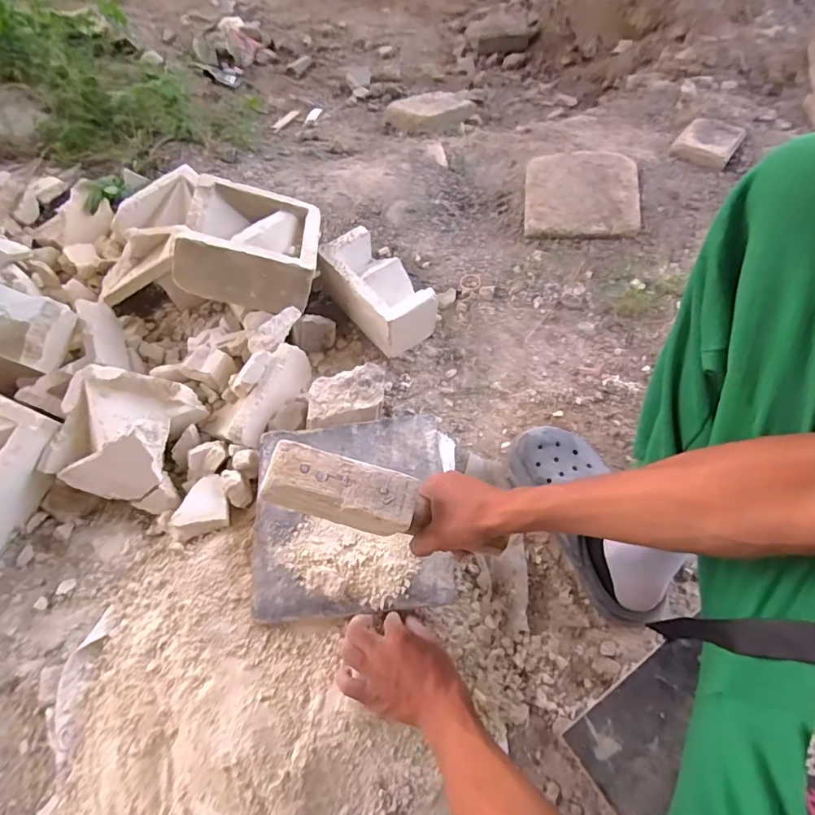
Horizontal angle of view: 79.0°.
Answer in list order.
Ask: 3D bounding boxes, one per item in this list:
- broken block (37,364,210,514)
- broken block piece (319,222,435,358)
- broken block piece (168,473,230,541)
[{"bbox_3d":[-0.400,0.040,0.698,0.176,0.092,0.164,10,62,11],"label":"broken block"},{"bbox_3d":[-0.045,-0.187,0.826,0.106,0.108,0.207,-39,64,-16],"label":"broken block piece"},{"bbox_3d":[-0.282,0.136,0.675,0.073,0.028,0.074,-22,64,-9],"label":"broken block piece"}]

